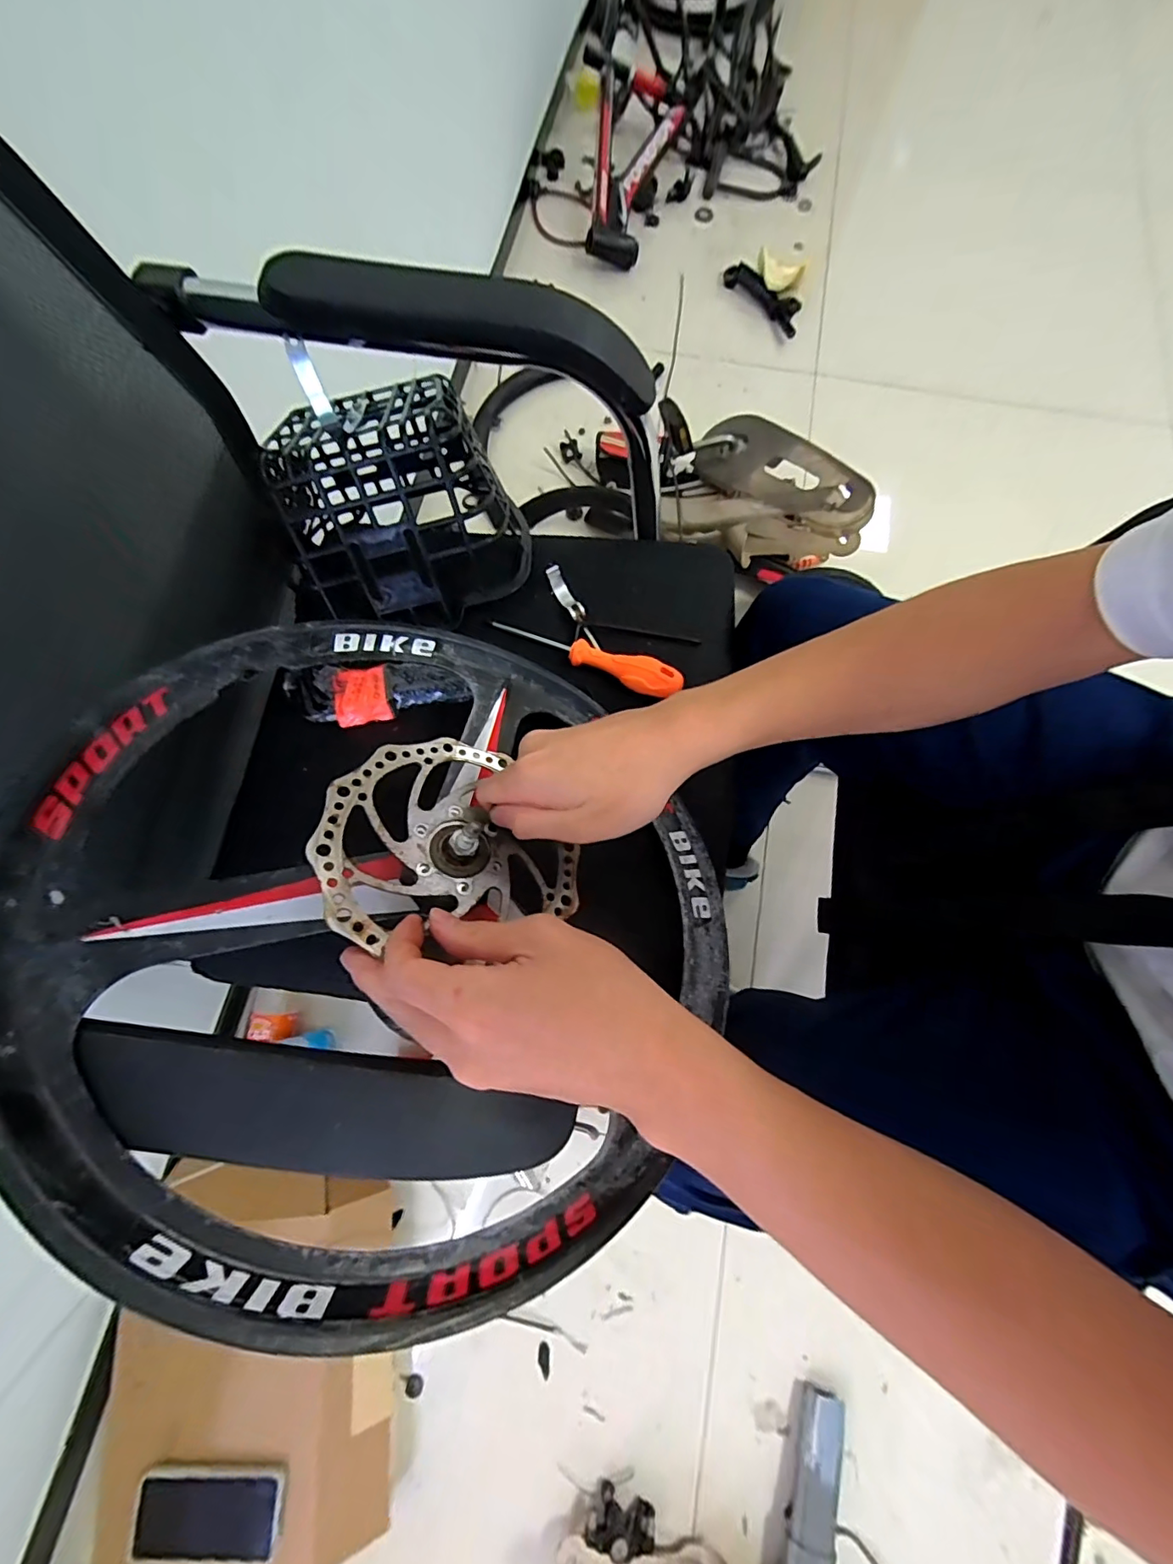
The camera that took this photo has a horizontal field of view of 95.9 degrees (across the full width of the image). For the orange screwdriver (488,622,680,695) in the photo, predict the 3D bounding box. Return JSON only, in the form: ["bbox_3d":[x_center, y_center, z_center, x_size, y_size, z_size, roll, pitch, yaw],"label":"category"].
[{"bbox_3d":[-0.002,-0.117,0.487,0.183,0.025,0.030,20,75,6],"label":"orange screwdriver"}]

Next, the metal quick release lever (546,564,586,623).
[{"bbox_3d":[-0.019,-0.181,0.508,0.014,0.021,0.061,-30,76,-8],"label":"metal quick release lever"}]

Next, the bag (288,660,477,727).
[{"bbox_3d":[-0.192,-0.082,0.489,0.159,0.023,0.055,0,74,0],"label":"bag"}]

